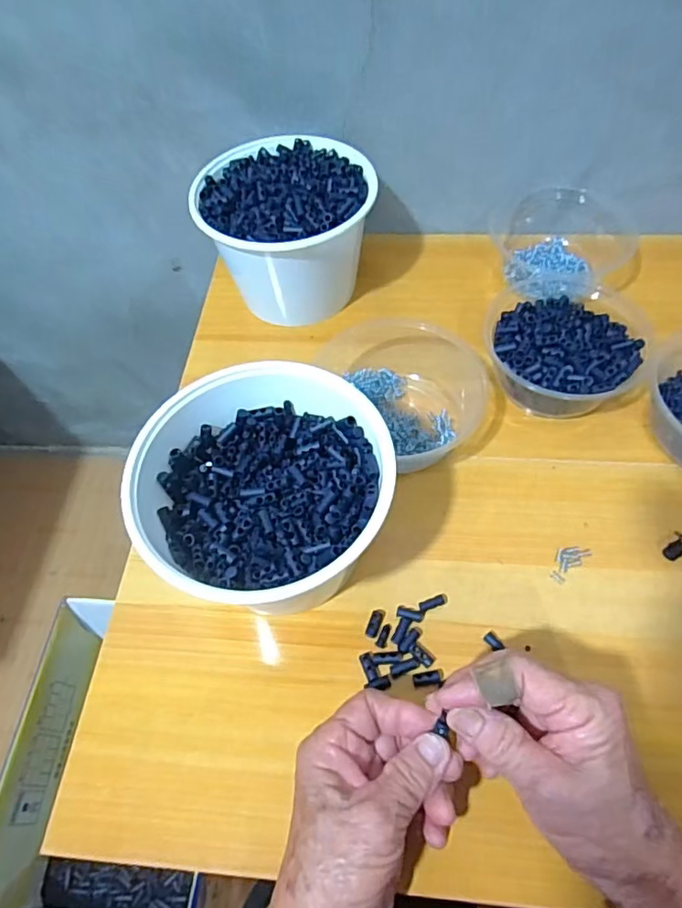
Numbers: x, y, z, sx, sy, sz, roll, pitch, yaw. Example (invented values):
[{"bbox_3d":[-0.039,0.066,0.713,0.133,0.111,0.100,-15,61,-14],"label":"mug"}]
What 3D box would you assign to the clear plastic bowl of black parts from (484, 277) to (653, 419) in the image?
[{"bbox_3d":[0.193,-0.095,0.492,0.128,0.053,0.137,-2,58,3],"label":"clear plastic bowl of black parts"}]

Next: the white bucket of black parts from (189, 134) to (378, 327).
[{"bbox_3d":[-0.051,-0.218,0.561,0.157,0.121,0.148,-2,58,3],"label":"white bucket of black parts"}]

